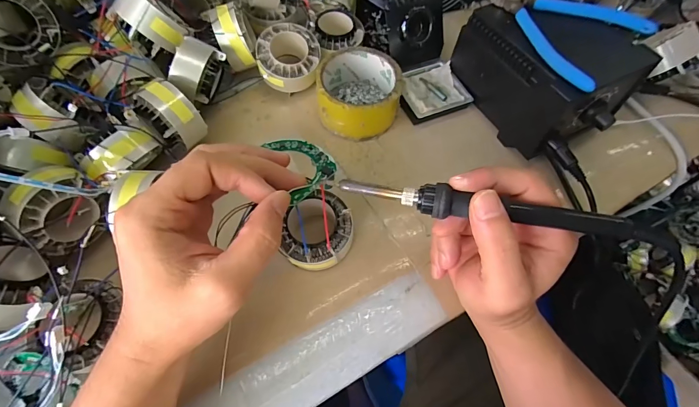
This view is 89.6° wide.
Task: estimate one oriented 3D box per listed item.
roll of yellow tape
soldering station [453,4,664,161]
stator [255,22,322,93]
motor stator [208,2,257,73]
[{"bbox_3d":[0.011,-0.115,0.370,0.083,0.049,0.085,0,63,0],"label":"roll of yellow tape"},{"bbox_3d":[0.193,-0.131,0.350,0.107,0.092,0.152,-26,66,-12],"label":"soldering station"},{"bbox_3d":[-0.065,-0.156,0.377,0.064,0.026,0.069,-7,89,-8],"label":"stator"},{"bbox_3d":[-0.124,-0.185,0.381,0.036,0.058,0.065,-15,64,-7],"label":"motor stator"}]

